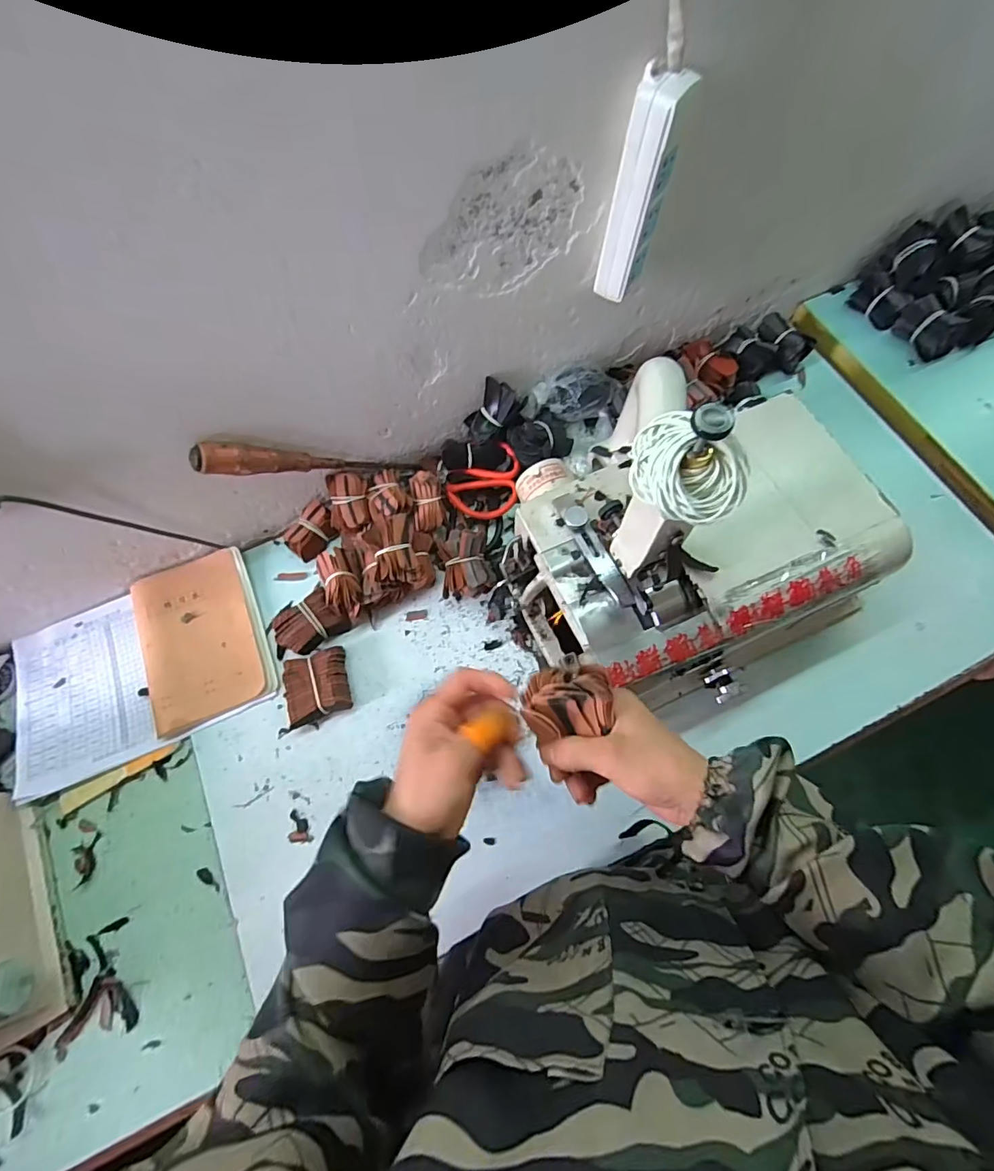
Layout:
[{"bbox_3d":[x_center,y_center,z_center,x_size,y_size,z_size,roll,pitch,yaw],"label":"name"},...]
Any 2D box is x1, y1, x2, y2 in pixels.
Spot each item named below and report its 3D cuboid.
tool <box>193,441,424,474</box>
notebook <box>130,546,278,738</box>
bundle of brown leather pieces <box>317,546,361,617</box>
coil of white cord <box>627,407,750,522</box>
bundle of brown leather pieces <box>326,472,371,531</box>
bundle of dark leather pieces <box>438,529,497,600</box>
[{"bbox_3d":[-0.208,-0.145,0.601,0.278,0.024,0.029,-12,64,-49],"label":"tool"},{"bbox_3d":[-0.367,0.062,0.630,0.139,0.018,0.205,-23,71,-6],"label":"notebook"},{"bbox_3d":[-0.187,-0.005,0.621,0.048,0.044,0.087,-15,70,-3],"label":"bundle of brown leather pieces"},{"bbox_3d":[0.122,-0.079,0.320,0.067,0.039,0.080,-31,72,-9],"label":"coil of white cord"},{"bbox_3d":[-0.188,-0.107,0.646,0.045,0.027,0.069,-8,100,-22],"label":"bundle of brown leather pieces"},{"bbox_3d":[-0.037,-0.026,0.631,0.064,0.045,0.081,-5,70,0],"label":"bundle of dark leather pieces"}]

